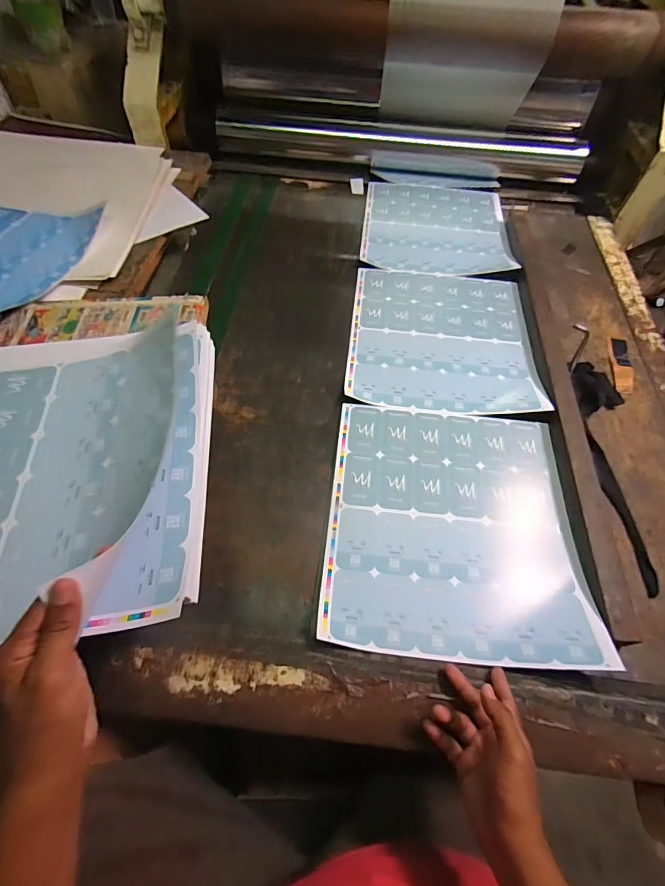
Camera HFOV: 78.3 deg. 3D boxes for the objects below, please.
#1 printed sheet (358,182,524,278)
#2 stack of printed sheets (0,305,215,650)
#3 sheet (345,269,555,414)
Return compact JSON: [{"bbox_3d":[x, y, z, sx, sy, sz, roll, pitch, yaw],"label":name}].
[{"bbox_3d":[0.257,-0.553,1.028,0.350,0.024,0.393,6,58,1],"label":"printed sheet"},{"bbox_3d":[-0.343,0.020,0.436,0.391,0.088,0.372,-3,58,-4],"label":"stack of printed sheets"},{"bbox_3d":[0.215,-0.222,0.814,0.350,0.023,0.382,7,58,2],"label":"sheet"}]

